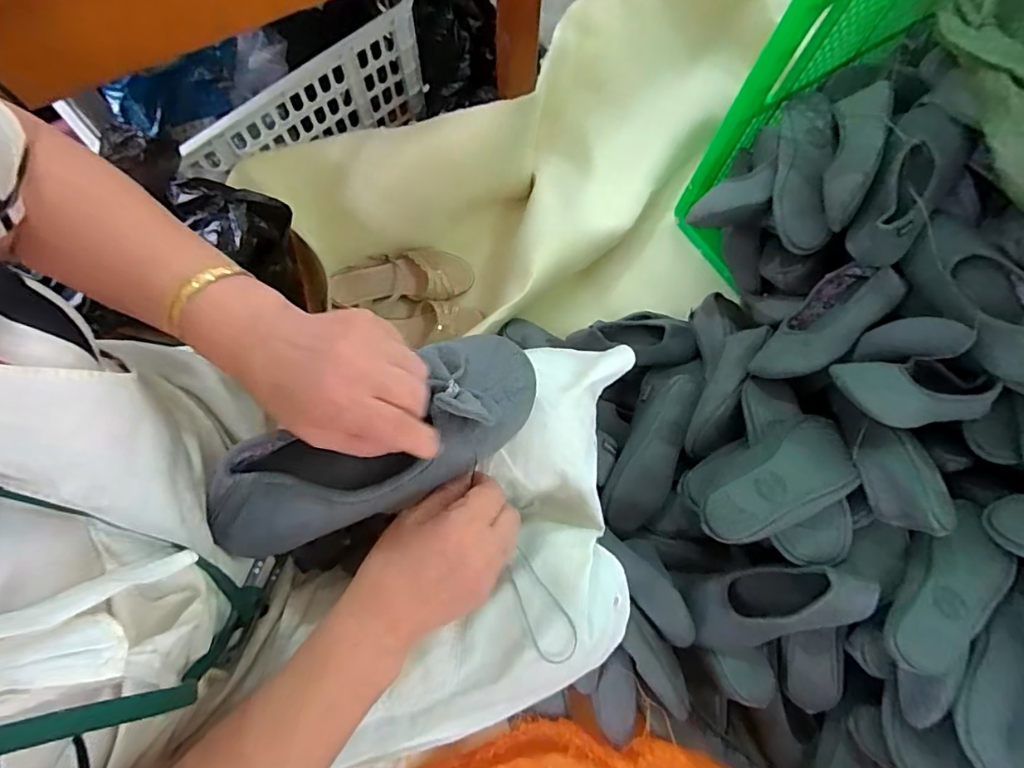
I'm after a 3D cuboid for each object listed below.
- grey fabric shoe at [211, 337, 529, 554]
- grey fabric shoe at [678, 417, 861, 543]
[{"bbox_3d":[-0.092,0.043,0.358,0.235,0.073,0.083,-27,77,-7],"label":"grey fabric shoe"},{"bbox_3d":[0.316,0.121,0.644,0.206,0.097,0.109,-21,76,-7],"label":"grey fabric shoe"}]

